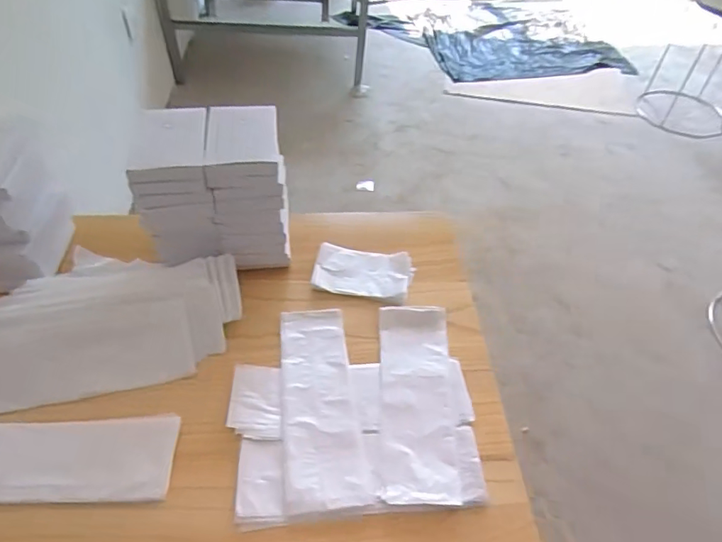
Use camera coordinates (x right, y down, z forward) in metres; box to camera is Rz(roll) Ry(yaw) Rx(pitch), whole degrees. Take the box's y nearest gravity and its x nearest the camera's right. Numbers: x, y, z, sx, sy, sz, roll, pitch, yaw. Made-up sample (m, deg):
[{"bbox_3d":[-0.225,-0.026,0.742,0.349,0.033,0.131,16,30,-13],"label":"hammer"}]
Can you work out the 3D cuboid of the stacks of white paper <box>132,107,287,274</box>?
[{"bbox_3d":[-0.186,-0.108,0.663,0.174,0.158,0.132,-2,48,-8],"label":"stacks of white paper"}]

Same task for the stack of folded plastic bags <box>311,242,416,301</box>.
[{"bbox_3d":[0.003,0.001,0.707,0.132,0.021,0.080,10,47,3],"label":"stack of folded plastic bags"}]

